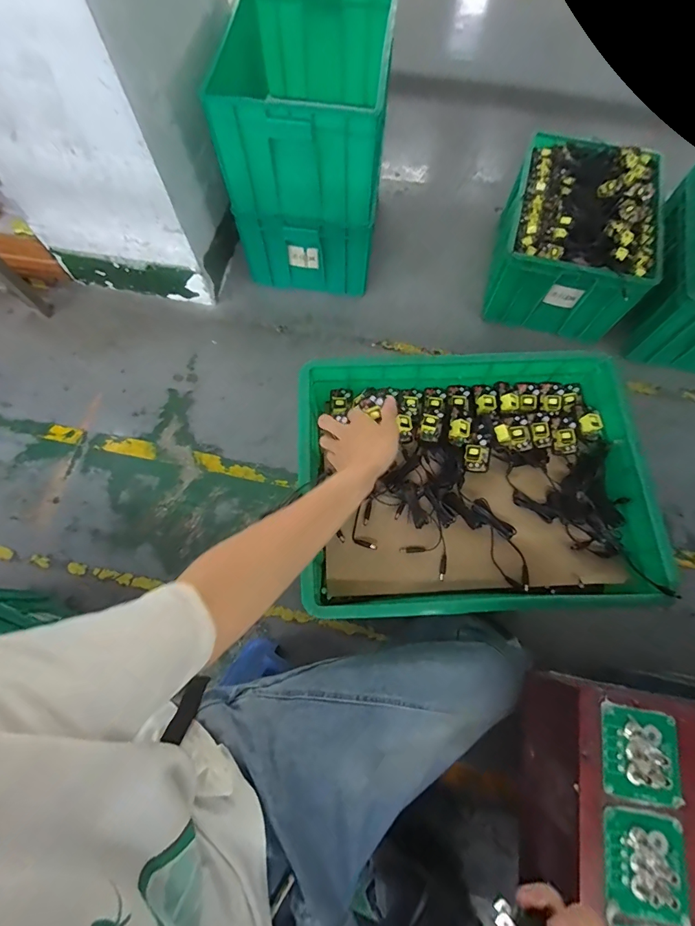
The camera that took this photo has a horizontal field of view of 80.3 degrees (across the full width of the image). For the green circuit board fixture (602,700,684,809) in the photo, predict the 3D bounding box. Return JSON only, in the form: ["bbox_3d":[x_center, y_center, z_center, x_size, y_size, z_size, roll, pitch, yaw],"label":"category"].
[{"bbox_3d":[0.247,0.245,0.345,0.062,0.011,0.067,11,71,3],"label":"green circuit board fixture"}]

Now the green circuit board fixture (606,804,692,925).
[{"bbox_3d":[0.235,0.314,0.320,0.059,0.012,0.069,10,71,3],"label":"green circuit board fixture"}]

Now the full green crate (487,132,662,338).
[{"bbox_3d":[0.708,-0.710,1.298,0.428,0.286,0.532,14,71,5],"label":"full green crate"}]

